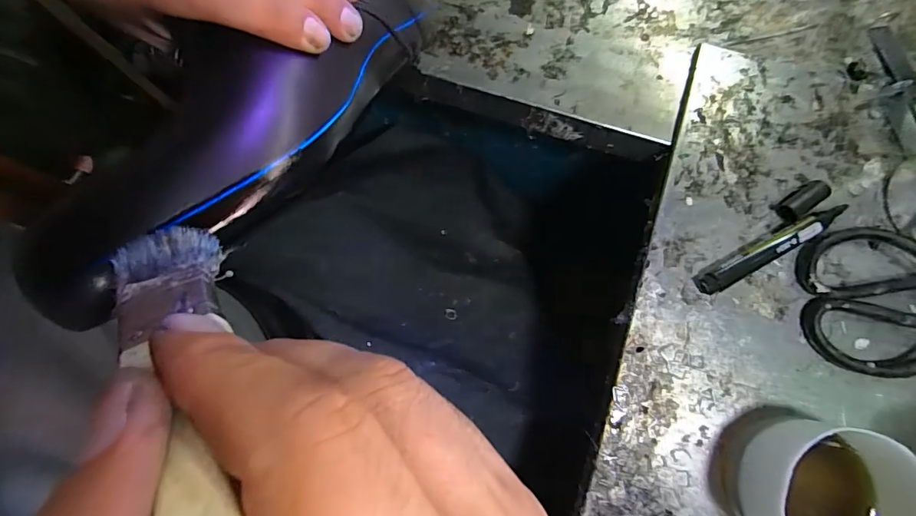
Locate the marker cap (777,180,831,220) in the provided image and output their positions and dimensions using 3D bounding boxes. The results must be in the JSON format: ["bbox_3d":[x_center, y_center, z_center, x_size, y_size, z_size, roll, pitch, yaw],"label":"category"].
[{"bbox_3d":[0.263,-0.044,0.337,0.042,0.013,0.016,-31,80,-6],"label":"marker cap"}]

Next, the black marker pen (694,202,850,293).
[{"bbox_3d":[0.235,-0.008,0.330,0.122,0.016,0.019,-27,79,-5],"label":"black marker pen"}]

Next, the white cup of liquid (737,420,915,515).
[{"bbox_3d":[0.226,0.151,0.279,0.076,0.065,0.086,-32,80,-6],"label":"white cup of liquid"}]

